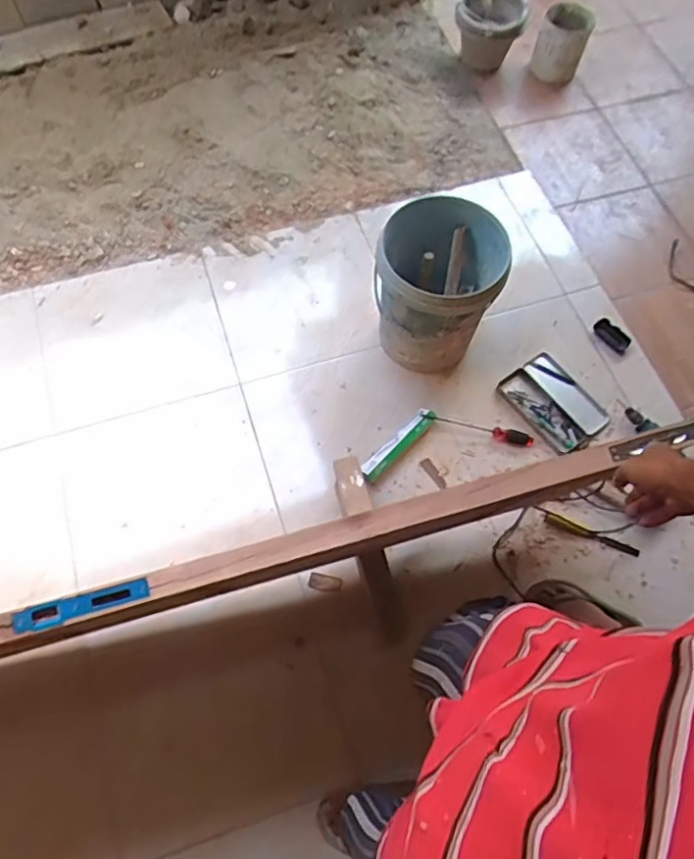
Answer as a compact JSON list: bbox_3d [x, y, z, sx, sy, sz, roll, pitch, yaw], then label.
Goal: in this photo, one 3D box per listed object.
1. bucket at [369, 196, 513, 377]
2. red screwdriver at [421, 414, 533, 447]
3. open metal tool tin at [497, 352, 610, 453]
[{"bbox_3d":[0.218,-0.352,1.534,0.291,0.348,0.292,1,66,-2],"label":"bucket"},{"bbox_3d":[0.340,-0.003,1.568,0.290,0.031,0.037,12,65,4],"label":"red screwdriver"},{"bbox_3d":[0.560,-0.077,1.633,0.205,0.034,0.257,-38,71,-17],"label":"open metal tool tin"}]

